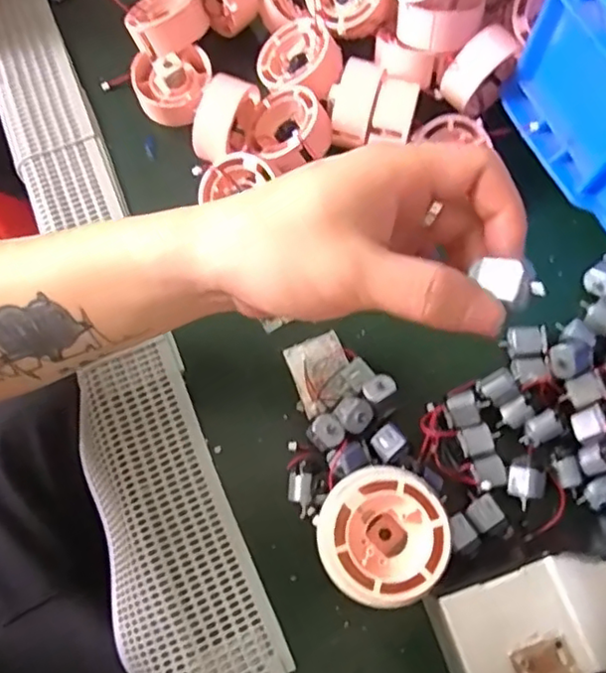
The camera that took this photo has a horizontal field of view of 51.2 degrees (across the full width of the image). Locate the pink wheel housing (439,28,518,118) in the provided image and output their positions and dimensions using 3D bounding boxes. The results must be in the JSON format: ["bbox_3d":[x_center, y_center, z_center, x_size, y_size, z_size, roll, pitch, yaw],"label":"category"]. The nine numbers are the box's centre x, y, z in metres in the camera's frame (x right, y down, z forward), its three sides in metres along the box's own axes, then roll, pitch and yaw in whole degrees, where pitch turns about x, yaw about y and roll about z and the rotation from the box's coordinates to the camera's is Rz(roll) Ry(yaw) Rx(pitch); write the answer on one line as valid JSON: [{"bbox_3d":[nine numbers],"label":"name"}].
[{"bbox_3d":[0.112,-0.169,0.412,0.047,0.047,0.026,-34,75,-11],"label":"pink wheel housing"}]

